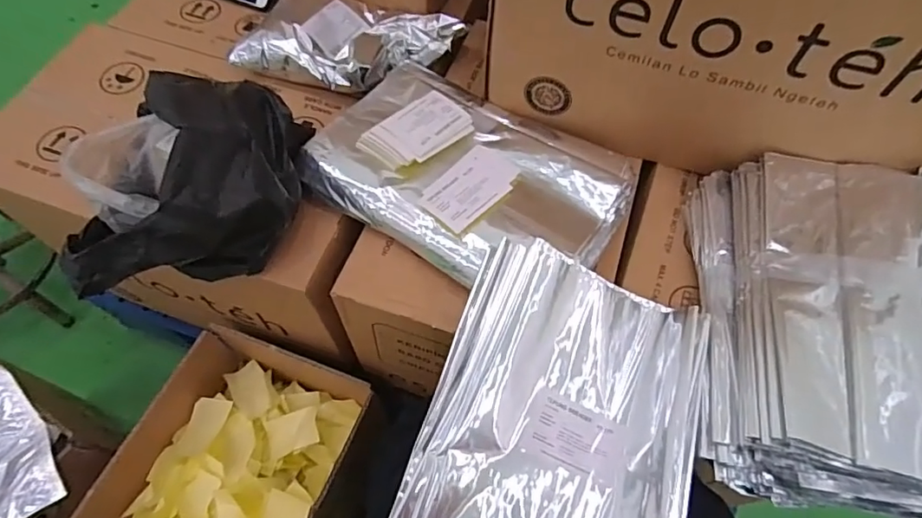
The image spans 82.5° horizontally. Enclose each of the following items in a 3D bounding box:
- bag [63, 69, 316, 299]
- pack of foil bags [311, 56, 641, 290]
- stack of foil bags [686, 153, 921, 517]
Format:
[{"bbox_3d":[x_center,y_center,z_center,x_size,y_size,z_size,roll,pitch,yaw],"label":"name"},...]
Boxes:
[{"bbox_3d":[-0.251,-0.084,0.491,0.224,0.132,0.176,-24,64,-13],"label":"bag"},{"bbox_3d":[0.010,-0.096,0.554,0.319,0.044,0.217,30,65,15],"label":"pack of foil bags"},{"bbox_3d":[0.337,0.049,0.464,0.224,0.081,0.322,10,62,5],"label":"stack of foil bags"}]

